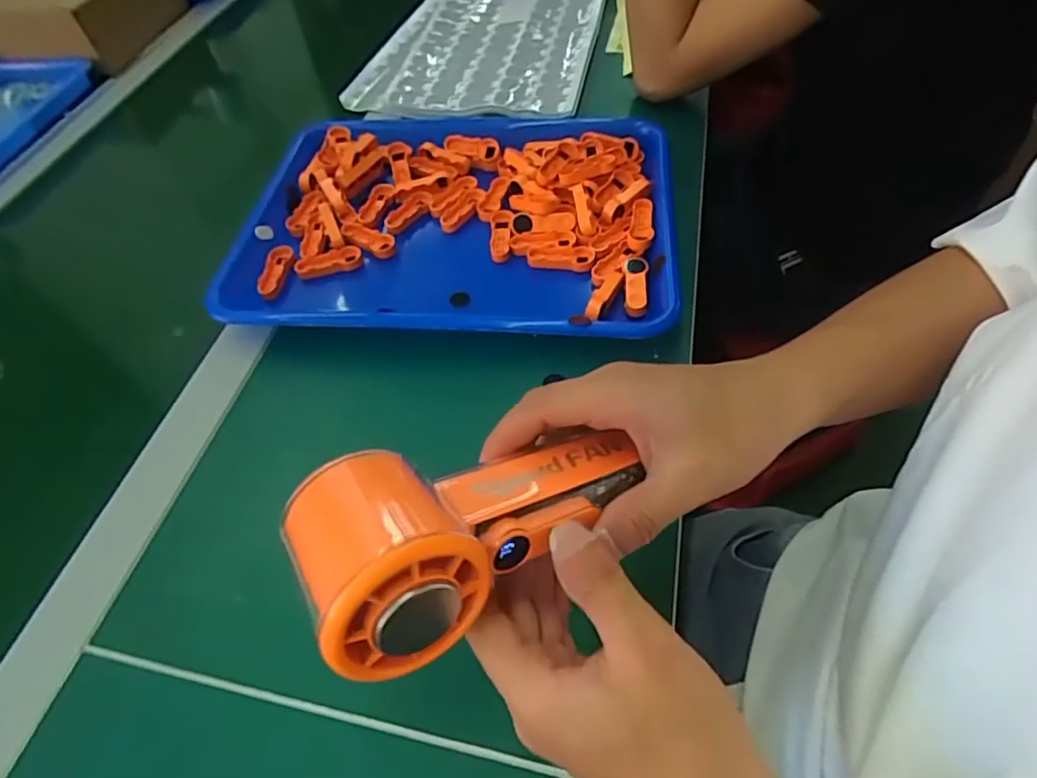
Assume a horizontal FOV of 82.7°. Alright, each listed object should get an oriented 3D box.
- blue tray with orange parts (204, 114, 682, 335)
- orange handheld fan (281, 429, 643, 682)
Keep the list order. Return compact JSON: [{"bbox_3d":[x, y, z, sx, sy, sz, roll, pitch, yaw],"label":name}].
[{"bbox_3d":[-0.047,-0.136,0.470,0.333,0.036,0.250,1,54,7],"label":"blue tray with orange parts"},{"bbox_3d":[-0.015,0.045,0.222,0.140,0.045,0.063,-17,50,-37],"label":"orange handheld fan"}]

